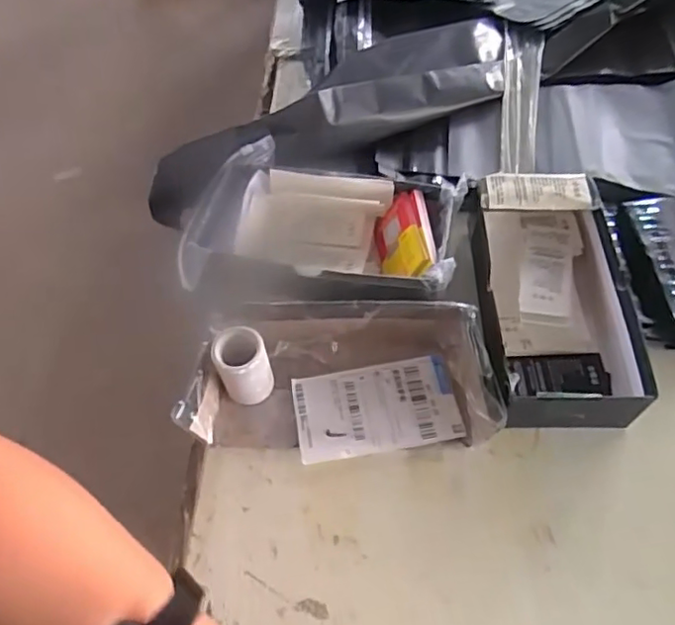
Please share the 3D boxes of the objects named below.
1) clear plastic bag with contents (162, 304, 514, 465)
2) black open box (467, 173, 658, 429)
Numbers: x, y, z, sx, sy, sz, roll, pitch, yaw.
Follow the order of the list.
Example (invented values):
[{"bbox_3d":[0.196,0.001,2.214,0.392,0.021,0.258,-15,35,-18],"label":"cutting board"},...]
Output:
[{"bbox_3d":[0.003,0.049,0.476,0.235,0.053,0.121,2,58,4],"label":"clear plastic bag with contents"},{"bbox_3d":[0.182,-0.022,0.505,0.131,0.051,0.231,-2,60,1],"label":"black open box"}]

